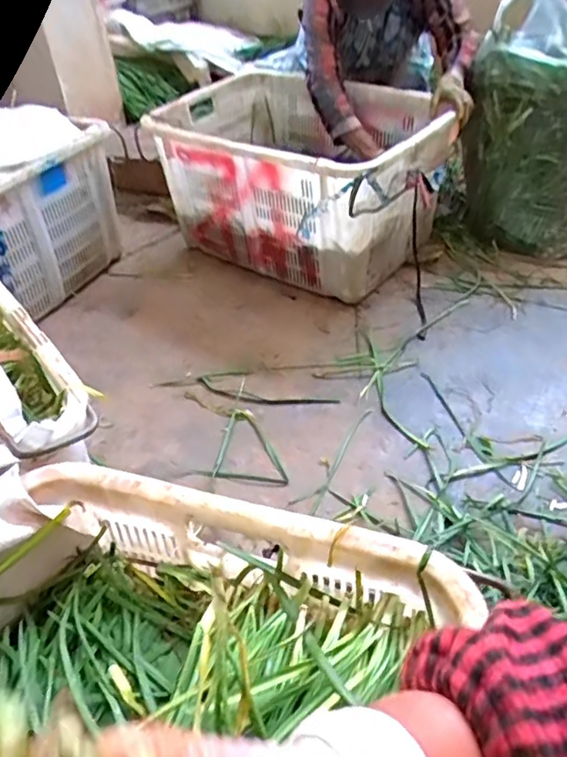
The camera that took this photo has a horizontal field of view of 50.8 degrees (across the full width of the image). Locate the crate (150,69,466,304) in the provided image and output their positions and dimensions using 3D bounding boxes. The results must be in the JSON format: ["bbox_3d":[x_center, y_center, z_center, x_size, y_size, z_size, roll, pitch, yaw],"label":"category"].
[{"bbox_3d":[0.048,-0.471,1.468,0.679,0.380,0.407,23,48,29],"label":"crate"}]

